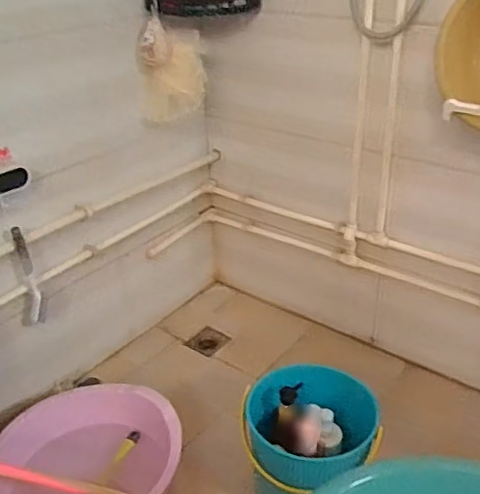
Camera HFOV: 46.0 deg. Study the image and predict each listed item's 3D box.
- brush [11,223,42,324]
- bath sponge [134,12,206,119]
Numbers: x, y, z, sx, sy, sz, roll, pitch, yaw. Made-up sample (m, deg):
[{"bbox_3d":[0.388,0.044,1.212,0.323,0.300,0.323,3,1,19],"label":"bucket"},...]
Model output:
[{"bbox_3d":[-0.477,0.065,1.272,0.032,0.236,0.022,-16,33,-23],"label":"brush"},{"bbox_3d":[-0.169,-0.441,1.453,0.171,0.234,0.051,-13,35,-19],"label":"bath sponge"}]

